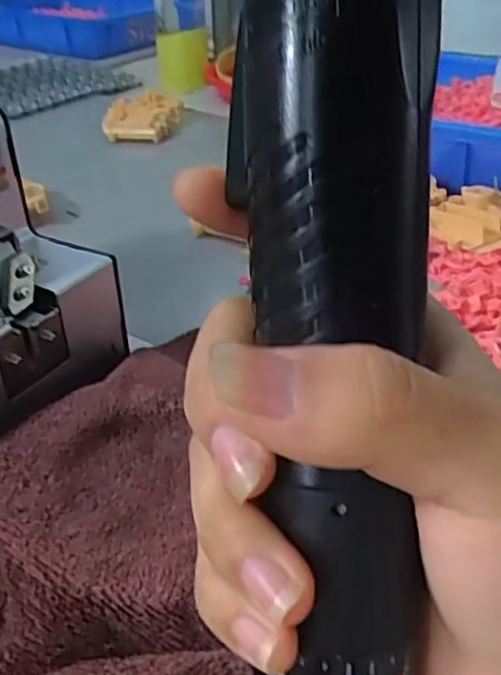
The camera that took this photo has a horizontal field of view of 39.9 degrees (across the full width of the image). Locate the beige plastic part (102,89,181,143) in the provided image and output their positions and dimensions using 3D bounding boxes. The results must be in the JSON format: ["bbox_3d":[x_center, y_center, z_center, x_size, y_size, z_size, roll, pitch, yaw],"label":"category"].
[{"bbox_3d":[-0.115,-0.239,0.741,0.075,0.032,0.072,1,33,4],"label":"beige plastic part"}]

